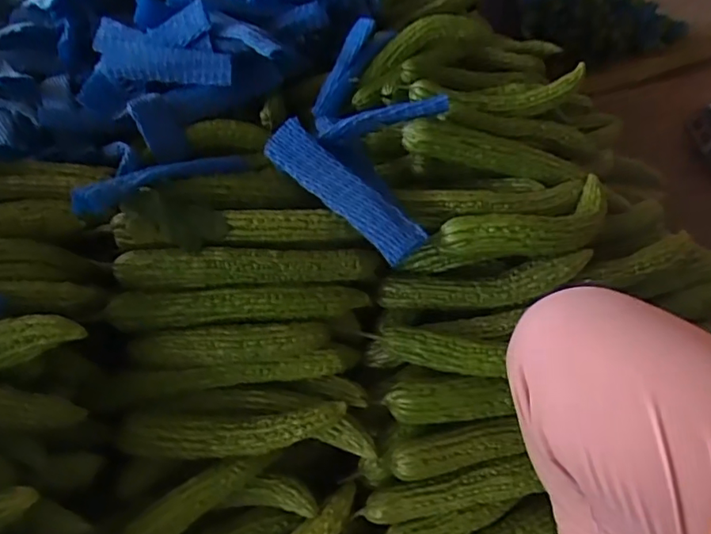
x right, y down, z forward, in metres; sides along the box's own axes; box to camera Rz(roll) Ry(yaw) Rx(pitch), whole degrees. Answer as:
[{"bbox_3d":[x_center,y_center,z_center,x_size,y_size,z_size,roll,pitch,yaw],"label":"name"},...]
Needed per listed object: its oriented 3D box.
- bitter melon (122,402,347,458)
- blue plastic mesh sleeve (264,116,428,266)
[{"bbox_3d":[-0.131,0.173,0.579,0.233,0.037,0.040,-4,37,2],"label":"bitter melon"},{"bbox_3d":[-0.012,-0.097,0.658,0.061,0.048,0.236,-33,65,-32],"label":"blue plastic mesh sleeve"}]

